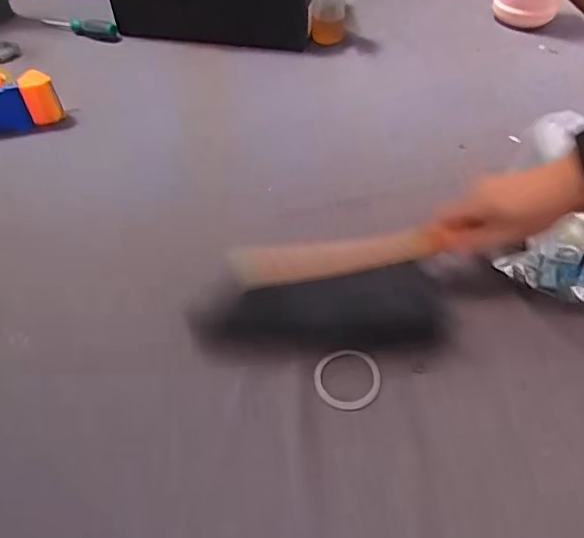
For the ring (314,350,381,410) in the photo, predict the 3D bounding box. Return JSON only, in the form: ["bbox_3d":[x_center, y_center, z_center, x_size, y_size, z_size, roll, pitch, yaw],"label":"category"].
[{"bbox_3d":[0.048,0.095,0.483,0.056,0.007,0.054,-3,48,3],"label":"ring"}]

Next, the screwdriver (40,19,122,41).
[{"bbox_3d":[-0.393,-0.449,1.027,0.187,0.031,0.030,26,55,25],"label":"screwdriver"}]

